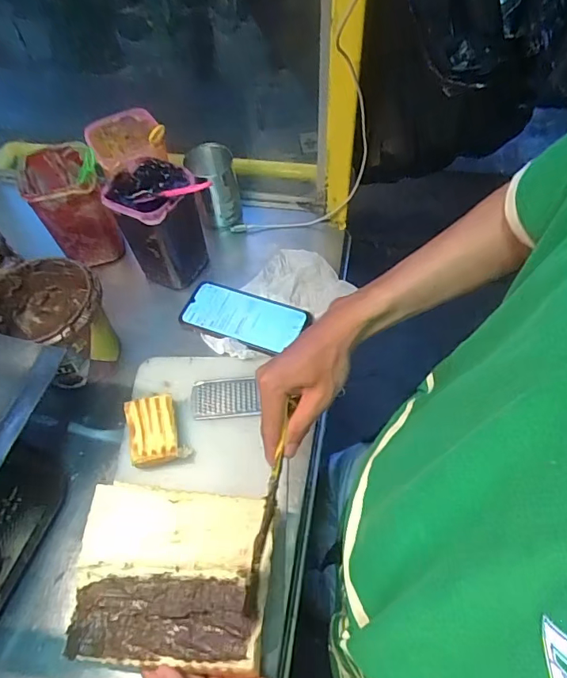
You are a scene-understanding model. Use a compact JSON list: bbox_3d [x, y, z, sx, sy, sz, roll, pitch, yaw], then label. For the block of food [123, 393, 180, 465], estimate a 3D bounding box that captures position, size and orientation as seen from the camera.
[{"bbox_3d":[-0.149,0.110,0.561,0.051,0.040,0.078,-14,60,-5],"label":"block of food"}]

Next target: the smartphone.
[{"bbox_3d":[-0.054,-0.029,0.662,0.164,0.009,0.081,17,62,12],"label":"smartphone"}]

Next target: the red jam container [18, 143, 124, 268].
[{"bbox_3d":[-0.300,-0.192,0.693,0.091,0.144,0.108,-26,62,-12],"label":"red jam container"}]

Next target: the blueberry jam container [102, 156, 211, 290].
[{"bbox_3d":[-0.169,-0.161,0.665,0.108,0.153,0.097,23,64,15],"label":"blueberry jam container"}]

